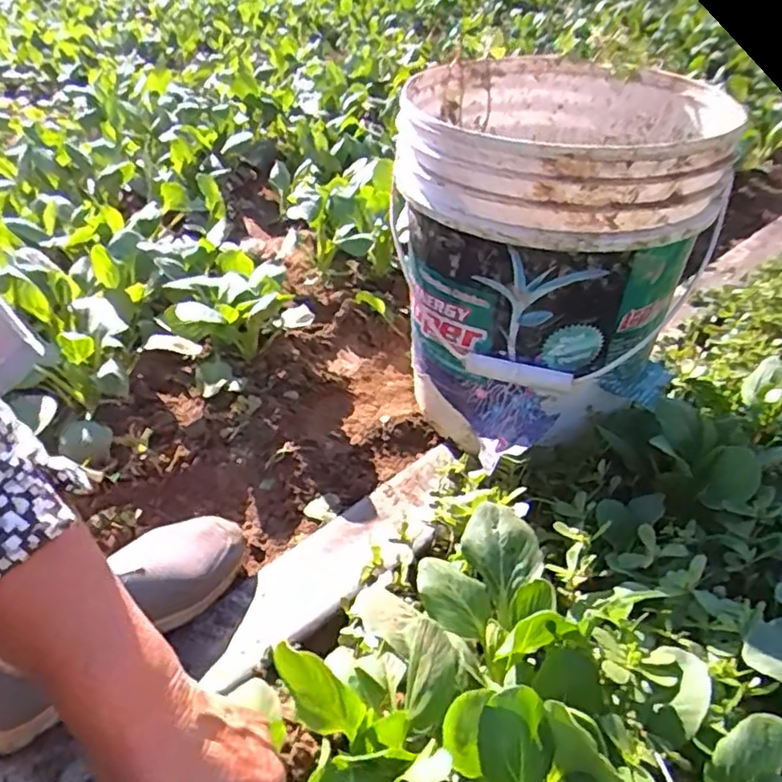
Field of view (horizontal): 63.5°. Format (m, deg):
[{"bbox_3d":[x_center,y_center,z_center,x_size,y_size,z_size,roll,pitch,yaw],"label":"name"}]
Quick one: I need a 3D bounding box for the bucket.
[{"bbox_3d":[0.162,-0.127,0.683,0.300,0.347,0.312,12,41,20],"label":"bucket"}]

